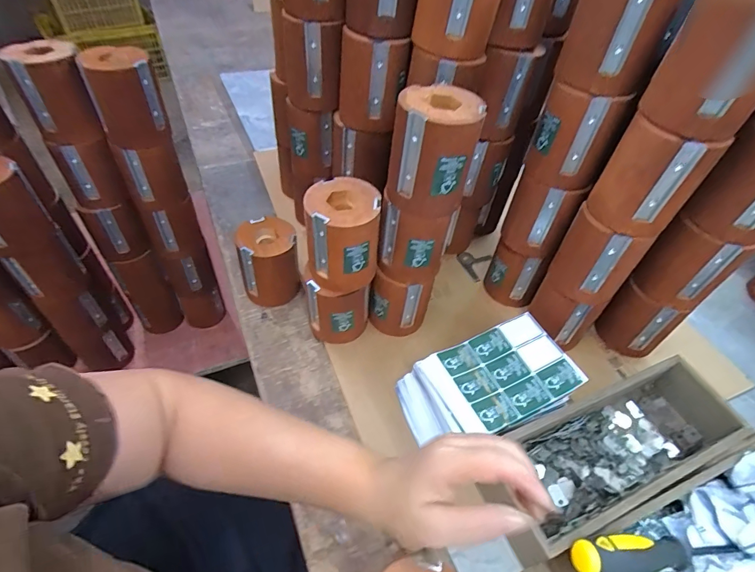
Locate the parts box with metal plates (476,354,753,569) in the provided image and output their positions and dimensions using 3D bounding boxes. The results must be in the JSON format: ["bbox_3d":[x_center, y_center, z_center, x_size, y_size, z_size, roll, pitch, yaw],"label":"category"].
[{"bbox_3d":[0.248,0.175,0.434,0.273,0.074,0.100,-16,51,-18],"label":"parts box with metal plates"}]

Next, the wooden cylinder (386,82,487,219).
[{"bbox_3d":[0.054,-0.129,0.396,0.078,0.097,0.076,10,49,4],"label":"wooden cylinder"}]

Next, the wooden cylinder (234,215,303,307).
[{"bbox_3d":[-0.150,-0.034,0.569,0.080,0.100,0.077,-7,50,-10],"label":"wooden cylinder"}]

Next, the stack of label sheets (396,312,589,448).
[{"bbox_3d":[0.125,0.118,0.471,0.180,0.075,0.113,-14,52,-16],"label":"stack of label sheets"}]

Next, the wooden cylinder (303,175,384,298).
[{"bbox_3d":[-0.036,-0.054,0.450,0.079,0.102,0.073,-10,51,-13],"label":"wooden cylinder"}]

